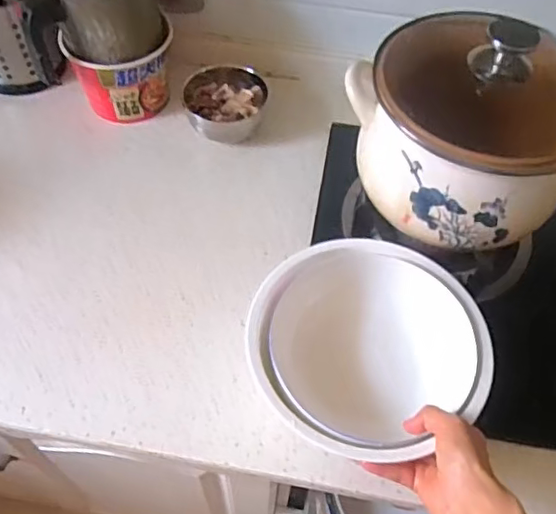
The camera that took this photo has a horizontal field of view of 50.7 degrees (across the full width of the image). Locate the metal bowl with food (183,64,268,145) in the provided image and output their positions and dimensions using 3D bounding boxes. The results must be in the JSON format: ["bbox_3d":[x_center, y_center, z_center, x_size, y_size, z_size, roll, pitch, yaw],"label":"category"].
[{"bbox_3d":[-0.072,-0.206,0.818,0.109,0.070,0.106,-3,55,-4],"label":"metal bowl with food"}]

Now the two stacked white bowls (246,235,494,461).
[{"bbox_3d":[0.085,0.090,0.572,0.213,0.072,0.210,1,55,-1],"label":"two stacked white bowls"}]

